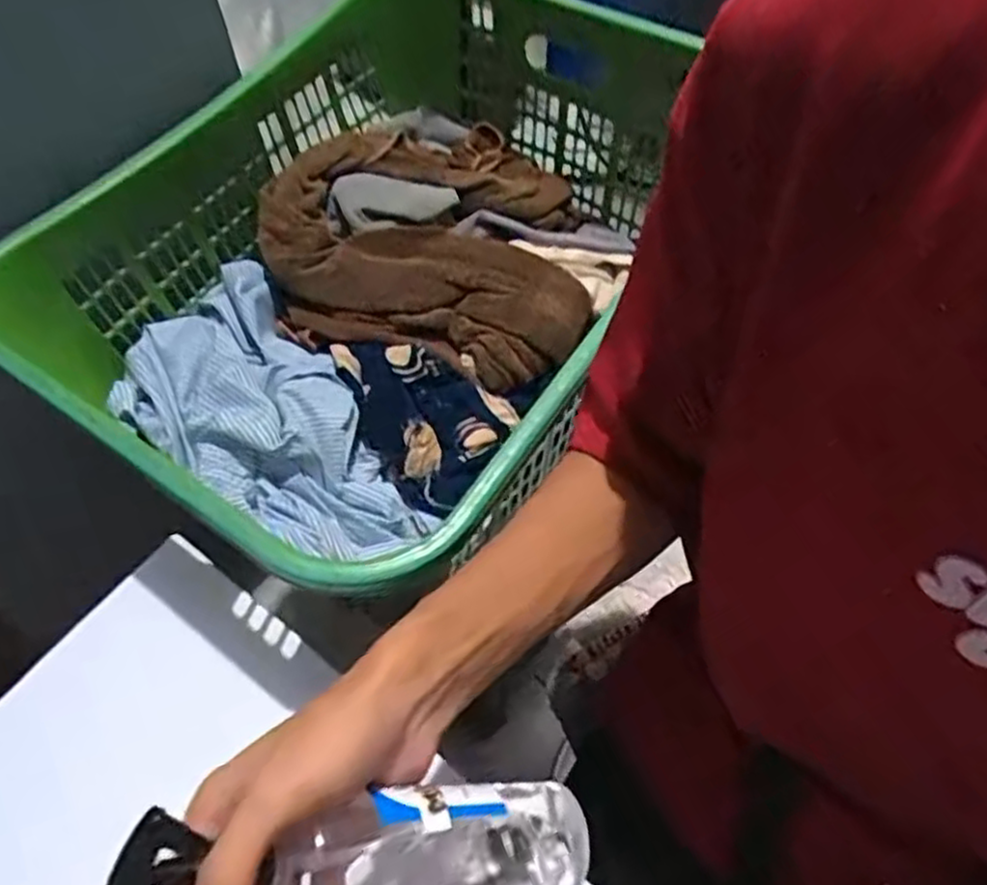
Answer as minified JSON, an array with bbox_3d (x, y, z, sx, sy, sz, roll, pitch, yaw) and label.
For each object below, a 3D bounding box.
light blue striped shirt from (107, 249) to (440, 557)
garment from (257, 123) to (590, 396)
[{"bbox_3d":[-0.202,-0.026,0.619,0.157,0.052,0.324,-35,66,-18],"label":"light blue striped shirt"},{"bbox_3d":[-0.068,-0.201,0.713,0.294,0.052,0.327,-1,61,0],"label":"garment"}]

